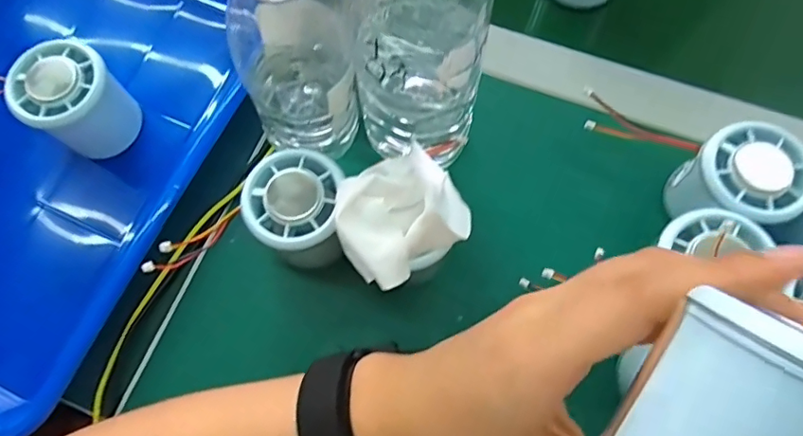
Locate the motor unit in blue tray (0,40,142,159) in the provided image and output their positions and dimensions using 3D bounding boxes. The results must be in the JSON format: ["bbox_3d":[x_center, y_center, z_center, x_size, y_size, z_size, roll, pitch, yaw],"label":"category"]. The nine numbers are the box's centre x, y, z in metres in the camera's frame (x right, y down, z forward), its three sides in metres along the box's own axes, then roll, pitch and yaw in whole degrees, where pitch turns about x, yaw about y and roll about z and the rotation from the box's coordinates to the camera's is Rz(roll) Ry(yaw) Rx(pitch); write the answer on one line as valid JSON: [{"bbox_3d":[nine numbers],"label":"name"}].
[{"bbox_3d":[-0.198,-0.069,0.327,0.055,0.054,0.048,-36,74,-11],"label":"motor unit in blue tray"}]

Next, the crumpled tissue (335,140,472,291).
[{"bbox_3d":[0.000,-0.003,0.264,0.065,0.026,0.055,-32,73,-10],"label":"crumpled tissue"}]

